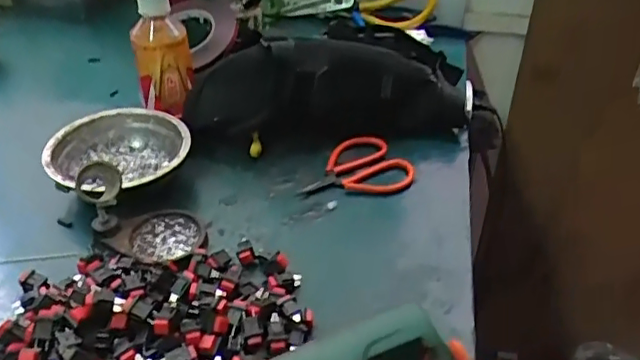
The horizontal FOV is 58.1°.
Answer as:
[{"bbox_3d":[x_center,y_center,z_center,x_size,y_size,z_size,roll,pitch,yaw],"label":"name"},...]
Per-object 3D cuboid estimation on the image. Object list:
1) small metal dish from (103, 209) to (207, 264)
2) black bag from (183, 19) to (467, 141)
[{"bbox_3d":[-0.134,0.047,0.476,0.074,0.016,0.049,0,41,-6],"label":"small metal dish"},{"bbox_3d":[0.014,-0.093,0.588,0.284,0.110,0.091,-3,41,-9],"label":"black bag"}]

